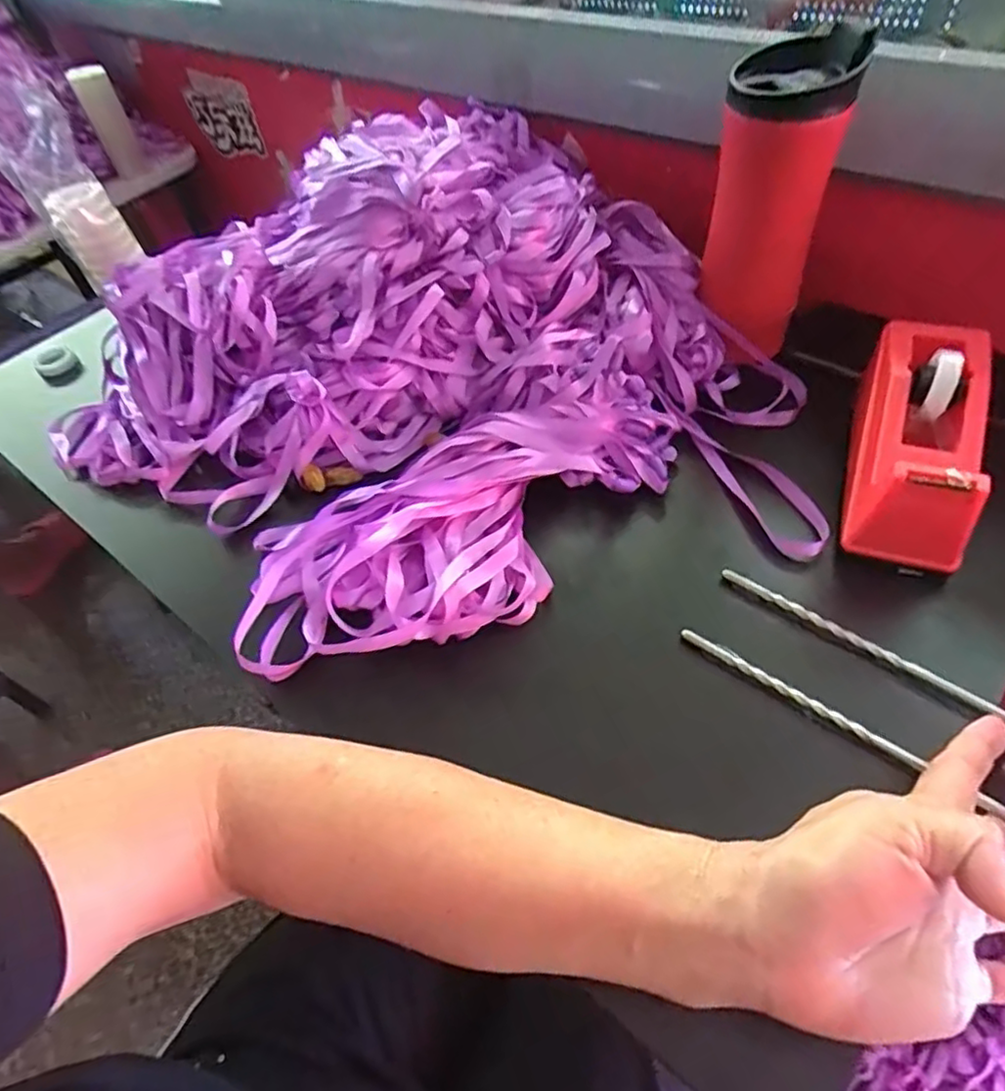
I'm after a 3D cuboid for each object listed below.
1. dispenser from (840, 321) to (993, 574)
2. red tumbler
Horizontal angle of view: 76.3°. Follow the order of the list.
[{"bbox_3d":[0.245,-0.071,0.372,0.063,0.060,0.159,15,68,16],"label":"dispenser"},{"bbox_3d":[0.182,-0.231,0.446,0.076,0.179,0.082,15,55,17],"label":"red tumbler"}]

